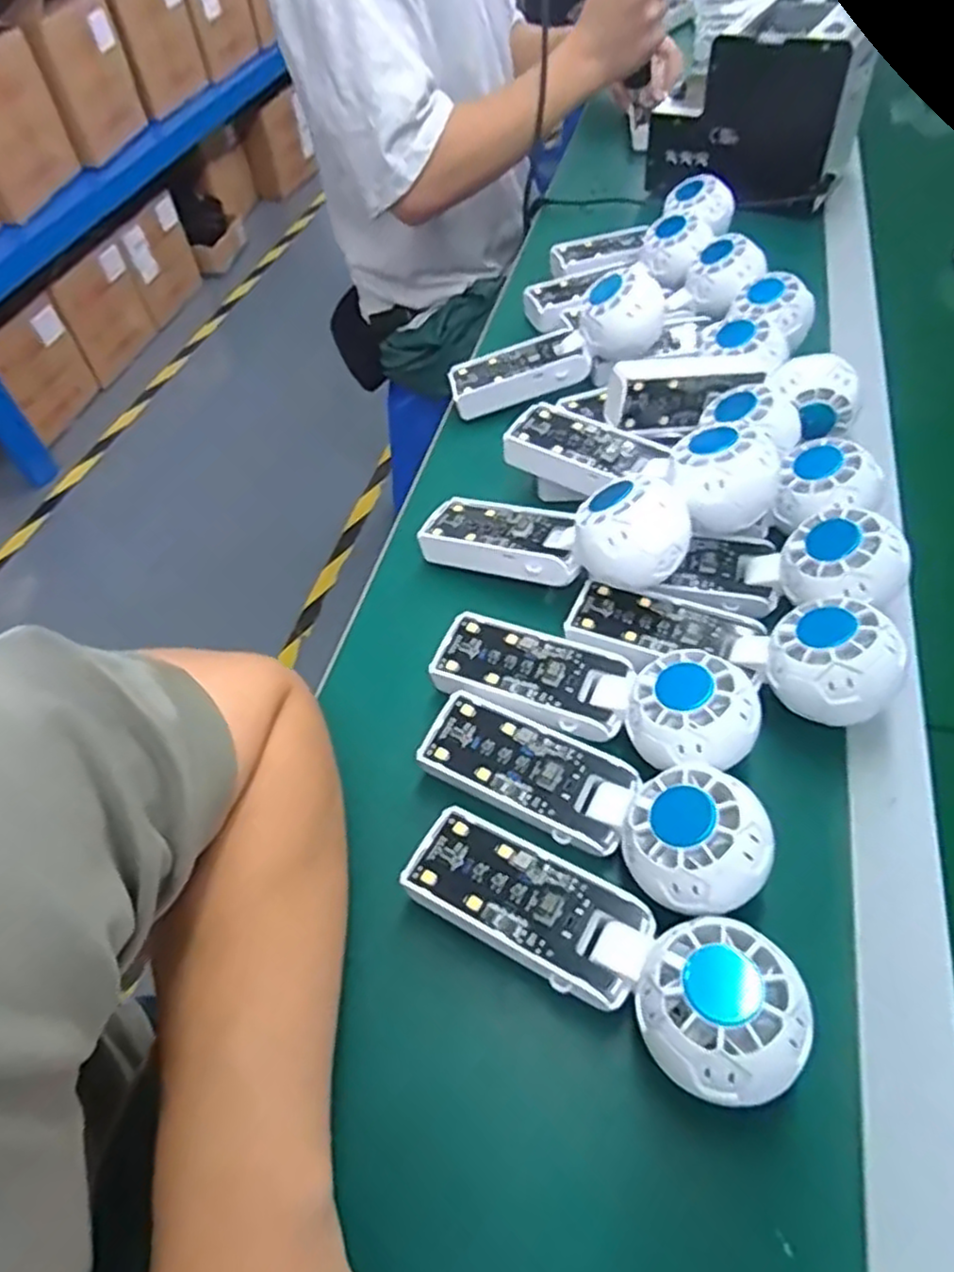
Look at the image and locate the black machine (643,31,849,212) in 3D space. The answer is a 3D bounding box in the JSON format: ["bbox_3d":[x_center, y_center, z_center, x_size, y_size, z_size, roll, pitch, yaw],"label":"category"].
[{"bbox_3d":[0.254,-0.495,0.690,0.181,0.128,0.023,26,60,21],"label":"black machine"}]

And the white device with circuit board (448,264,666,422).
[{"bbox_3d":[0.060,-0.224,0.556,0.171,0.051,0.053,-21,51,21],"label":"white device with circuit board"}]

